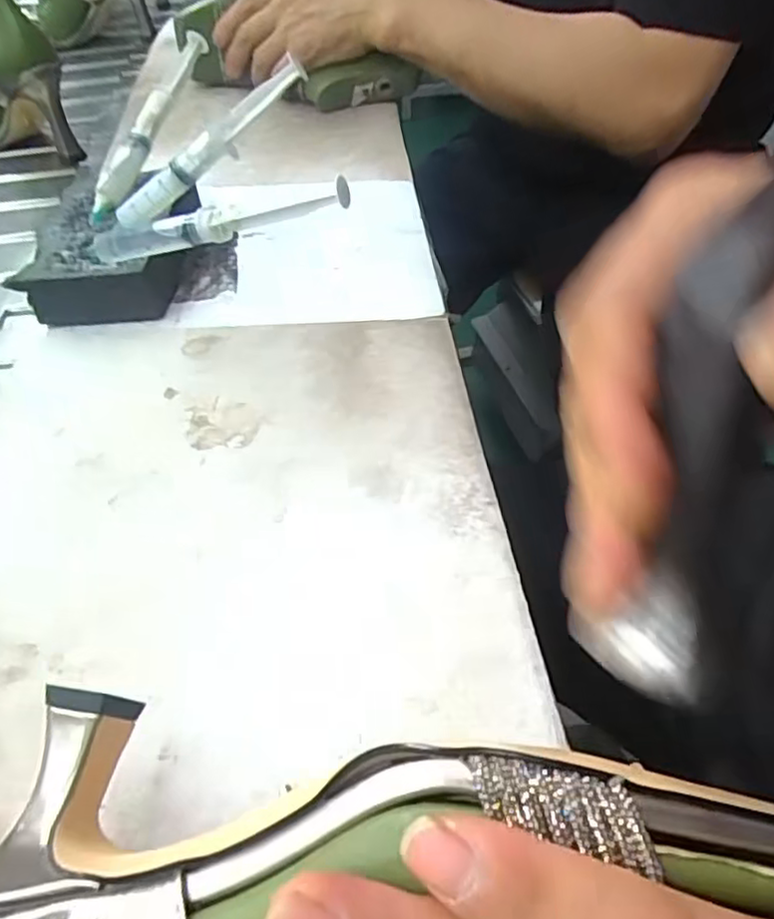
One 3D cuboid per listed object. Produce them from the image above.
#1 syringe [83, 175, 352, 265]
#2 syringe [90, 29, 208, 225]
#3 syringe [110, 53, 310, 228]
[{"bbox_3d":[-0.097,-0.126,0.358,0.171,0.017,0.012,-3,46,23],"label":"syringe"},{"bbox_3d":[-0.157,-0.217,0.433,0.018,0.017,0.140,26,85,25],"label":"syringe"},{"bbox_3d":[-0.103,-0.175,0.375,0.139,0.017,0.017,-31,46,19],"label":"syringe"}]

